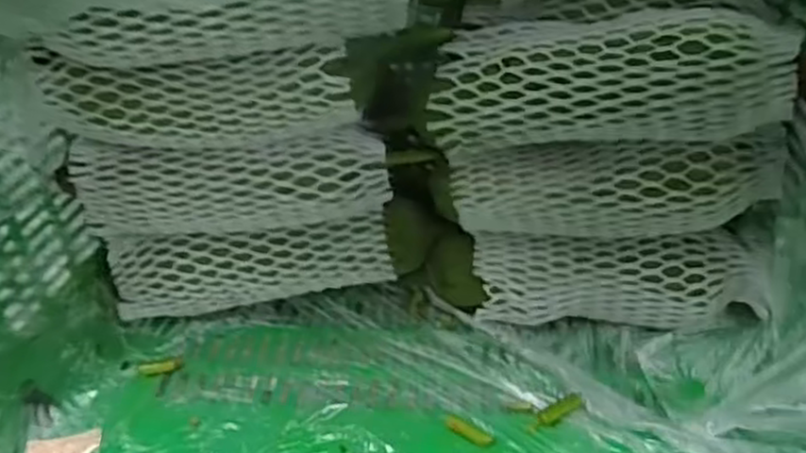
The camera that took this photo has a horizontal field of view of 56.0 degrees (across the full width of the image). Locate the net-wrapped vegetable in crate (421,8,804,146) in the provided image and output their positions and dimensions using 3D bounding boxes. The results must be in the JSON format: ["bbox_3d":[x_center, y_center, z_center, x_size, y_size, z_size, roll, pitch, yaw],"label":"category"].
[{"bbox_3d":[0.133,-0.095,0.506,0.229,0.074,0.064,0,45,24],"label":"net-wrapped vegetable in crate"}]

